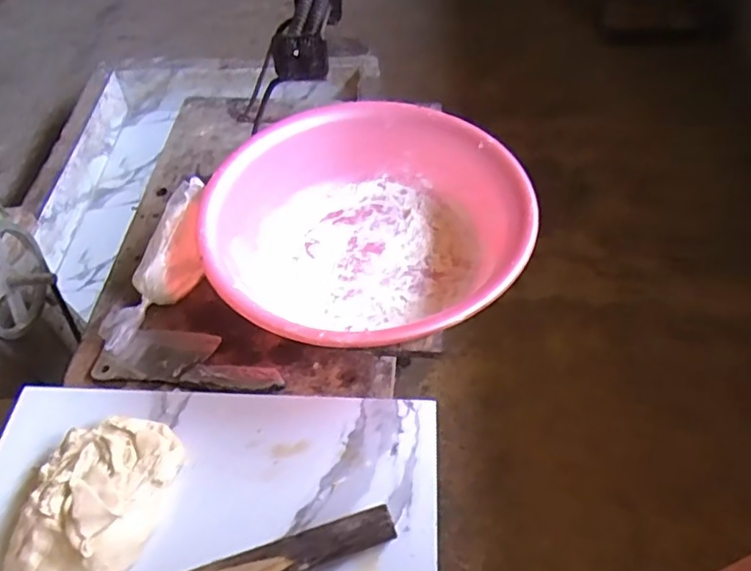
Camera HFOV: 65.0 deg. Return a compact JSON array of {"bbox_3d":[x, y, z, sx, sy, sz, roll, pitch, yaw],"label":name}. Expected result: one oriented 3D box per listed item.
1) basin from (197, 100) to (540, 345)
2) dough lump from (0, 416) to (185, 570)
[{"bbox_3d":[-0.005,-0.076,0.794,0.391,0.147,0.410,0,50,0],"label":"basin"},{"bbox_3d":[-0.290,0.225,0.593,0.139,0.047,0.198,7,51,6],"label":"dough lump"}]

